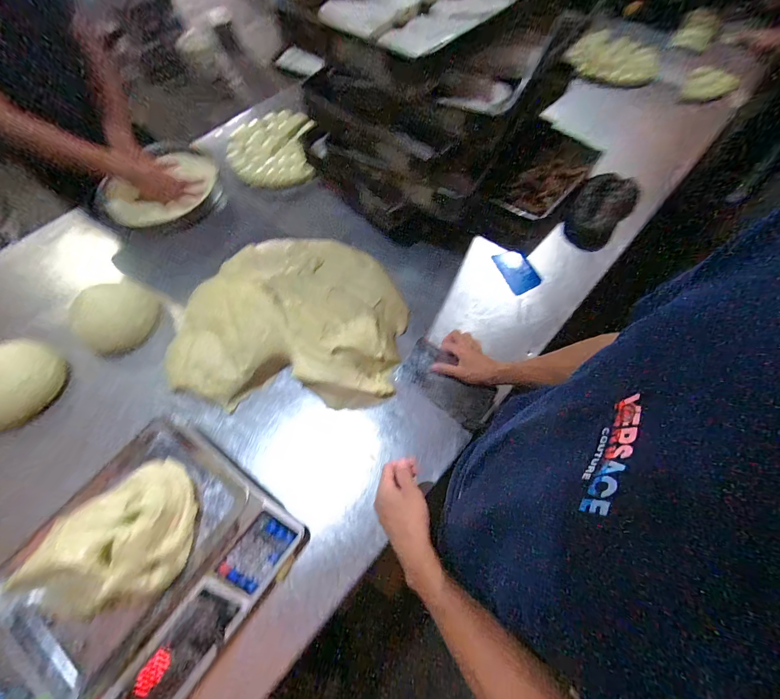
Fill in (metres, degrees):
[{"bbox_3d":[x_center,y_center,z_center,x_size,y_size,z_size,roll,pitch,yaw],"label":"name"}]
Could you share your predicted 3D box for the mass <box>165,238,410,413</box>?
[{"bbox_3d":[-0.216,-0.083,0.754,0.496,0.073,0.414,-2,63,0],"label":"mass"}]

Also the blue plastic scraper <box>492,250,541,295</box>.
[{"bbox_3d":[0.324,-0.200,0.857,0.083,0.012,0.119,-24,72,-6],"label":"blue plastic scraper"}]

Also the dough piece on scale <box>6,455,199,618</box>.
[{"bbox_3d":[-0.392,0.270,0.493,0.196,0.092,0.176,-19,65,-8],"label":"dough piece on scale"}]

